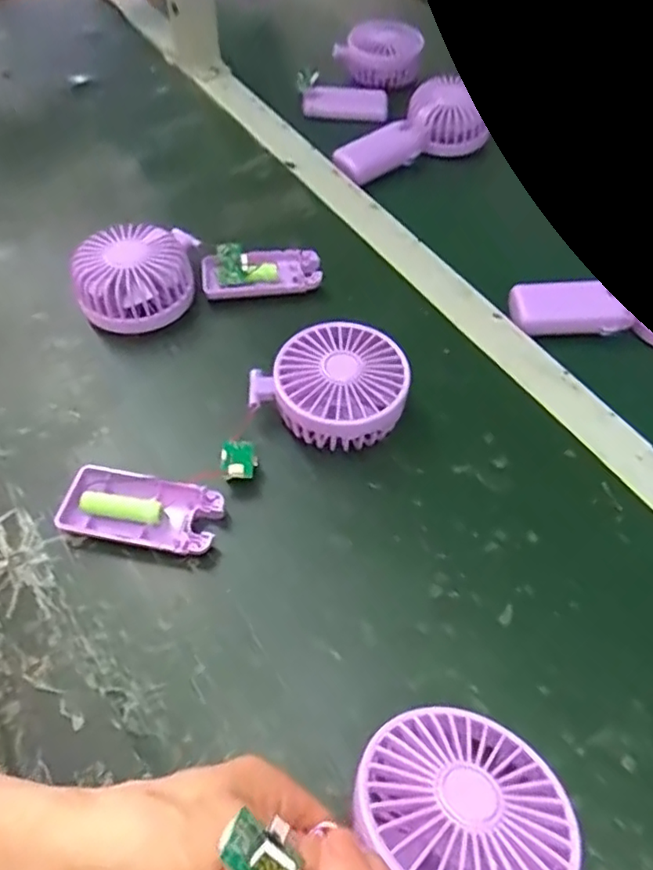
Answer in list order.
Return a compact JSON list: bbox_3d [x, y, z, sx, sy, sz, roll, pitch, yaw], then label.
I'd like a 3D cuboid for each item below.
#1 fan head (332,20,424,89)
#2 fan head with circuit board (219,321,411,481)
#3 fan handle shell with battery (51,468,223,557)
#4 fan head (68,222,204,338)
[{"bbox_3d":[0.064,-0.448,0.722,0.086,0.039,0.075,22,56,13],"label":"fan head"},{"bbox_3d":[-0.012,-0.024,0.410,0.132,0.046,0.086,-15,56,-13],"label":"fan head with circuit board"},{"bbox_3d":[-0.111,0.047,0.375,0.091,0.018,0.044,10,54,5],"label":"fan handle shell with battery"},{"bbox_3d":[-0.145,-0.122,0.474,0.087,0.051,0.085,-5,55,-6],"label":"fan head"}]

